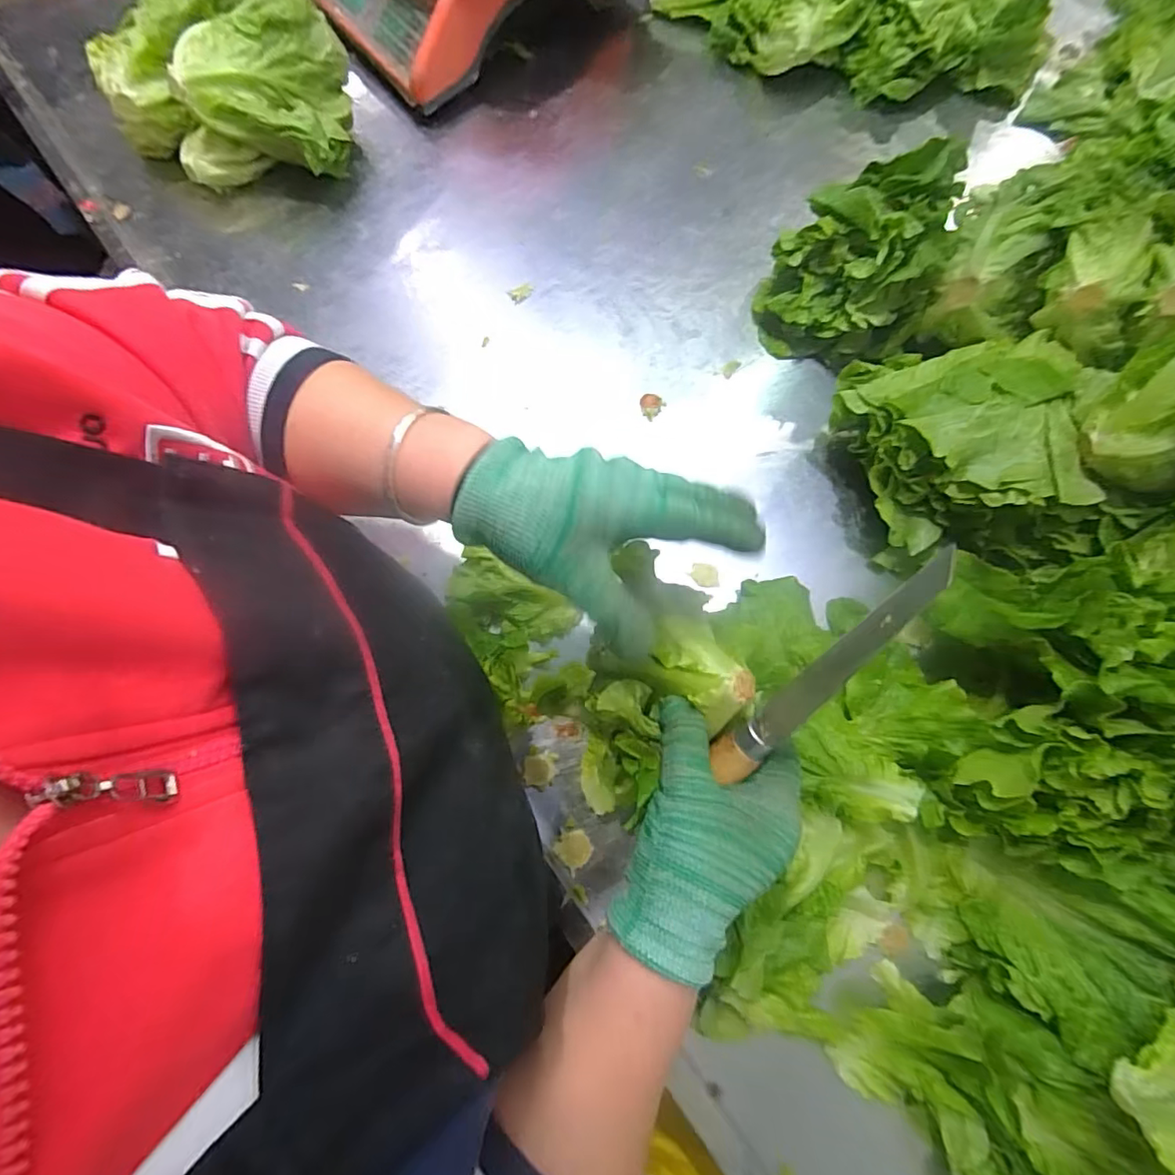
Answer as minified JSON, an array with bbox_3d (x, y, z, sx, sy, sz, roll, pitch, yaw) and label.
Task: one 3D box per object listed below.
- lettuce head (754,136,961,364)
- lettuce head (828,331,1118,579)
[{"bbox_3d":[0.227,-0.274,0.478,0.136,0.122,0.119,18,74,7],"label":"lettuce head"},{"bbox_3d":[0.285,-0.085,0.430,0.157,0.103,0.201,-8,73,0],"label":"lettuce head"}]

